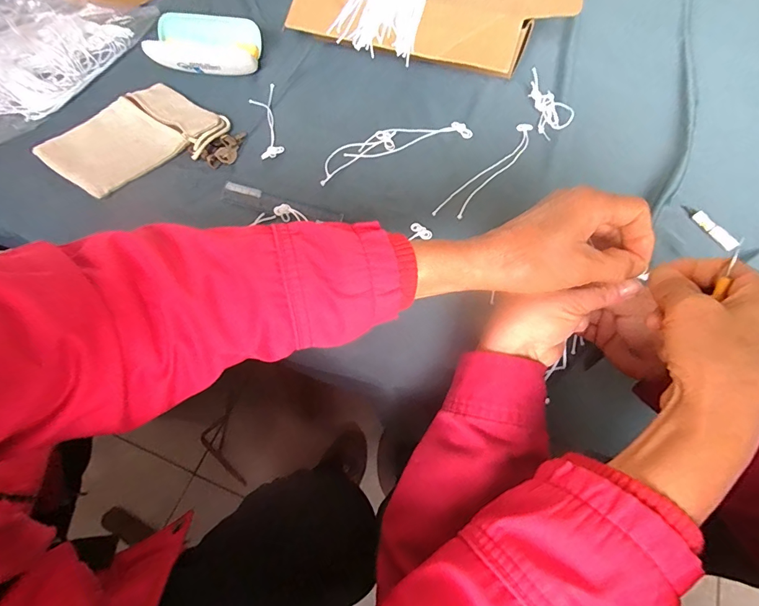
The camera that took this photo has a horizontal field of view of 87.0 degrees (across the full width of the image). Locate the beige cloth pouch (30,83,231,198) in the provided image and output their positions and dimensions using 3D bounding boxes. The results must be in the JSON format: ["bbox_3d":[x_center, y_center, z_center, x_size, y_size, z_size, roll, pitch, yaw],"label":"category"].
[{"bbox_3d":[-0.327,-0.223,0.536,0.154,0.014,0.198,37,67,15],"label":"beige cloth pouch"}]

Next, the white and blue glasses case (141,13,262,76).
[{"bbox_3d":[-0.262,-0.389,0.609,0.157,0.058,0.086,2,63,-1],"label":"white and blue glasses case"}]

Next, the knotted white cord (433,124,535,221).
[{"bbox_3d":[0.147,-0.176,0.528,0.033,0.004,0.214,37,67,15],"label":"knotted white cord"}]

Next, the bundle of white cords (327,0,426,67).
[{"bbox_3d":[0.032,-0.463,0.588,0.115,0.041,0.257,20,64,9],"label":"bundle of white cords"}]

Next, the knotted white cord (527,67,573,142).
[{"bbox_3d":[0.247,-0.287,0.580,0.057,0.018,0.109,-11,77,-8],"label":"knotted white cord"}]

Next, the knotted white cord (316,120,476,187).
[{"bbox_3d":[0.017,-0.213,0.537,0.217,0.006,0.052,-22,66,-13],"label":"knotted white cord"}]

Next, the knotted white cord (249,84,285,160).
[{"bbox_3d":[-0.159,-0.262,0.563,0.039,0.012,0.163,-12,64,-8],"label":"knotted white cord"}]

